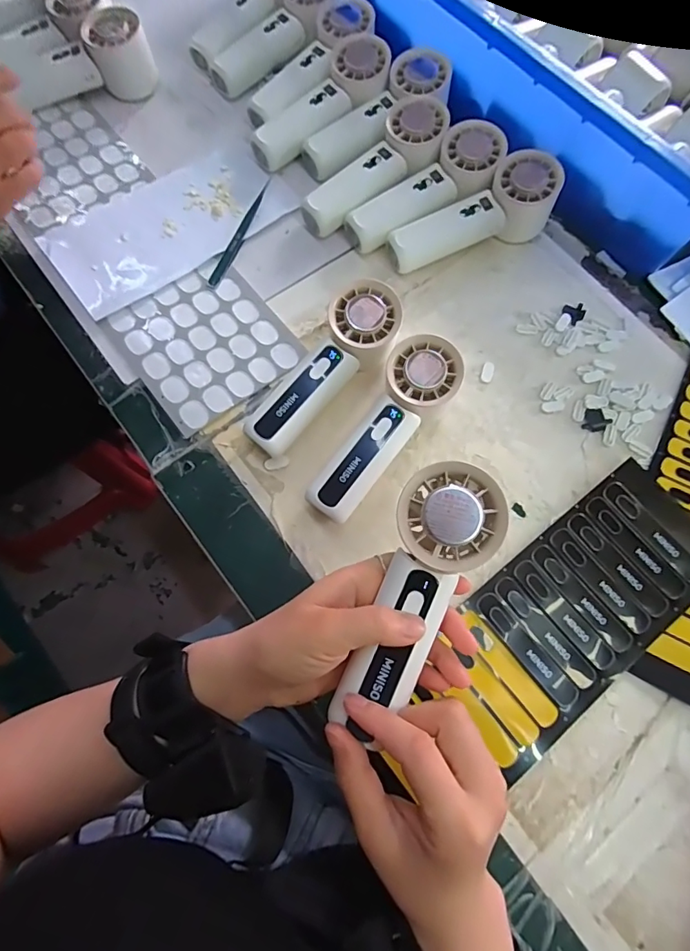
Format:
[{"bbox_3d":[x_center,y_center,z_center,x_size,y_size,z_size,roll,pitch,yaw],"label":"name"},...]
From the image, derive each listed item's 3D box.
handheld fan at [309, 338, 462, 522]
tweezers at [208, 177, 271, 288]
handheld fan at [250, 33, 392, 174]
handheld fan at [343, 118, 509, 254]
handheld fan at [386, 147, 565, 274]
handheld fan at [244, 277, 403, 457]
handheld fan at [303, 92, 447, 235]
[{"bbox_3d":[0.032,-0.032,0.374,0.058,0.055,0.156,30,74,9],"label":"handheld fan"},{"bbox_3d":[-0.096,-0.227,0.450,0.012,0.007,0.125,19,72,5],"label":"tweezers"},{"bbox_3d":[-0.018,-0.355,0.470,0.065,0.047,0.158,38,75,11],"label":"handheld fan"},{"bbox_3d":[0.077,-0.254,0.439,0.151,0.044,0.062,-37,76,-12],"label":"handheld fan"},{"bbox_3d":[0.114,-0.227,0.429,0.151,0.047,0.053,-27,74,-10],"label":"handheld fan"},{"bbox_3d":[-0.012,-0.079,0.388,0.056,0.055,0.155,33,74,9],"label":"handheld fan"},{"bbox_3d":[0.033,-0.279,0.448,0.062,0.047,0.154,42,76,12],"label":"handheld fan"}]

